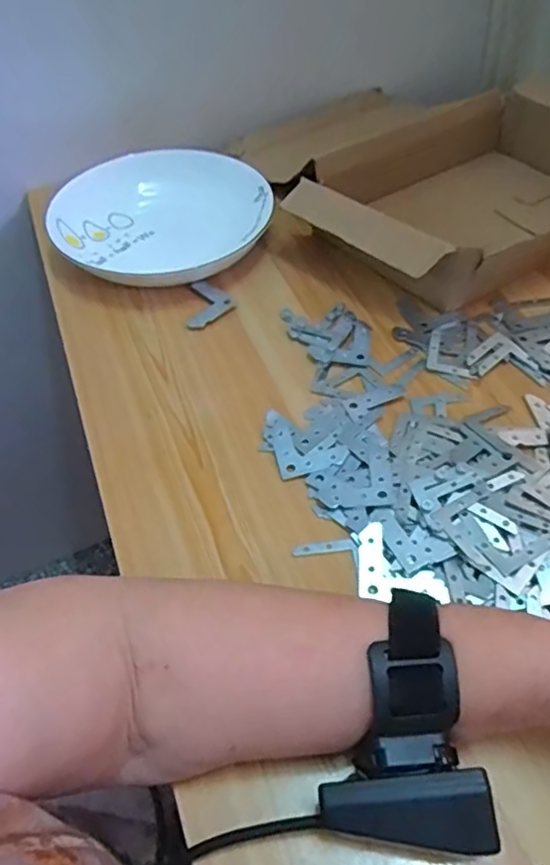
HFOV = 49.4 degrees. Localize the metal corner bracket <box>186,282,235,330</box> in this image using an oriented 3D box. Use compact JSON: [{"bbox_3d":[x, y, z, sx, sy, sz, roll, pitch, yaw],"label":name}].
[{"bbox_3d":[-0.054,-0.109,0.511,0.038,0.007,0.060,0,51,1],"label":"metal corner bracket"}]

